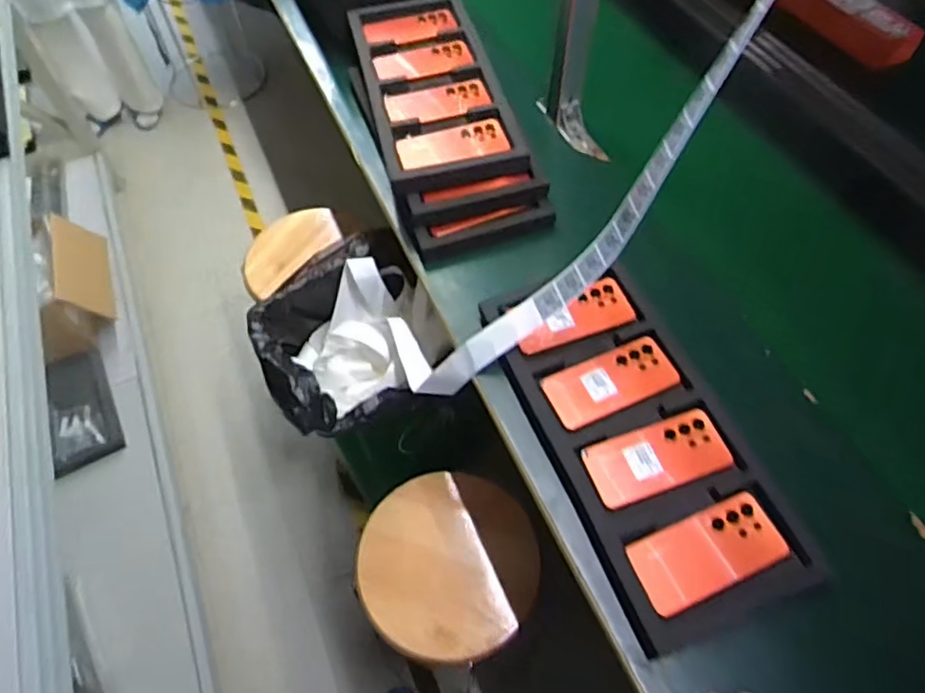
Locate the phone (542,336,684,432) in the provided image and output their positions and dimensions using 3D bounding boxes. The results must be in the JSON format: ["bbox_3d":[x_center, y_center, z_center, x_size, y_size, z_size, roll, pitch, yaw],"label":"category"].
[{"bbox_3d":[0.199,0.044,0.815,0.179,0.007,0.087,-21,60,-12],"label":"phone"}]

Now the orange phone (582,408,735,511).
[{"bbox_3d":[0.243,0.138,0.763,0.171,0.016,0.083,-16,59,-10],"label":"orange phone"}]

